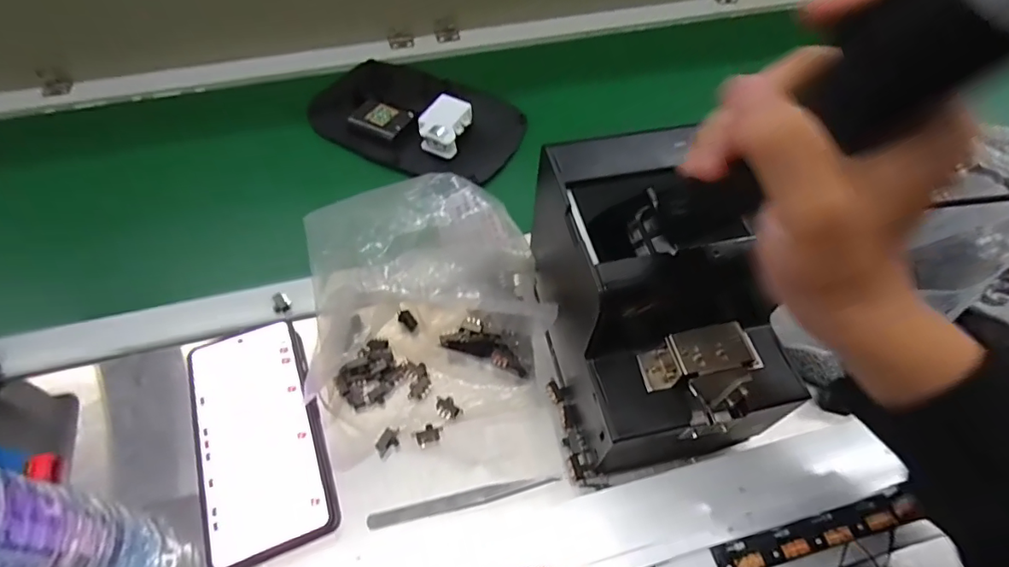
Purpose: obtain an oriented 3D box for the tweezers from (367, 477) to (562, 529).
[{"bbox_3d":[-0.027,0.145,0.342,0.125,0.008,0.010,-10,57,-8],"label":"tweezers"}]

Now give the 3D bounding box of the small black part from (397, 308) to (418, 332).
[{"bbox_3d":[-0.079,0.029,0.415,0.020,0.007,0.011,43,74,3],"label":"small black part"}]

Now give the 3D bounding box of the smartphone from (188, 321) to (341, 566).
[{"bbox_3d":[-0.173,0.104,0.359,0.082,0.010,0.163,-22,58,-12],"label":"smartphone"}]

